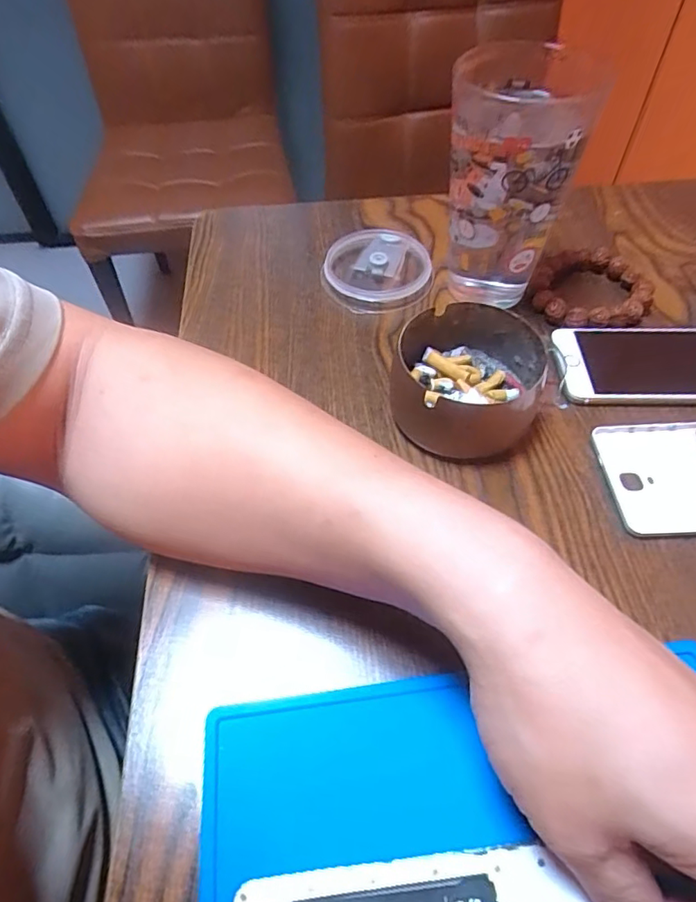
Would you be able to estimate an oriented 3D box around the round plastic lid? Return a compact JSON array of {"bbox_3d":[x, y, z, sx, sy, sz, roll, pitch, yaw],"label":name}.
[{"bbox_3d":[0.023,-0.138,0.419,0.080,0.018,0.080,0,54,1],"label":"round plastic lid"}]

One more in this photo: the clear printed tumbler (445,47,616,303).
[{"bbox_3d":[0.103,-0.180,0.363,0.077,0.144,0.099,7,54,6],"label":"clear printed tumbler"}]

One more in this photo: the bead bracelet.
[{"bbox_3d":[0.177,-0.117,0.399,0.080,0.016,0.083,22,57,16],"label":"bead bracelet"}]

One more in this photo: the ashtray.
[{"bbox_3d":[0.069,-0.040,0.327,0.088,0.046,0.090,9,55,8],"label":"ashtray"}]

